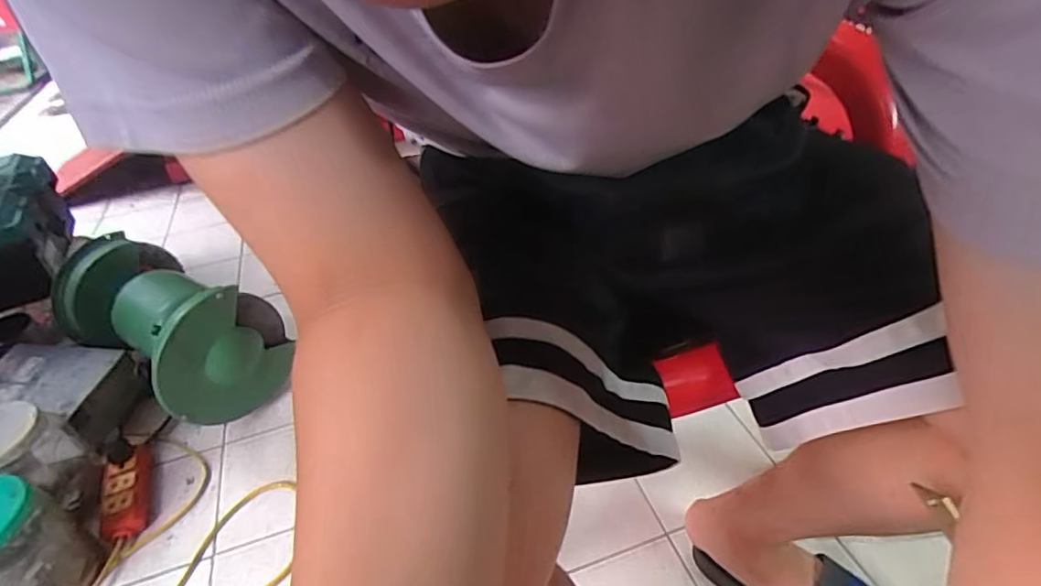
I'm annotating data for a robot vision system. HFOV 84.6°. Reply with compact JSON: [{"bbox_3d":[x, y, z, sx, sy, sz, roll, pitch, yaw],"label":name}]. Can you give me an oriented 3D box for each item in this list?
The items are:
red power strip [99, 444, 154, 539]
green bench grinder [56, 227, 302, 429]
[{"bbox_3d":[-0.589,0.297,0.861,0.058,0.046,0.152,-18,40,-16],"label":"red power strip"},{"bbox_3d":[-0.603,0.055,0.968,0.395,0.207,0.194,20,45,28],"label":"green bench grinder"}]

